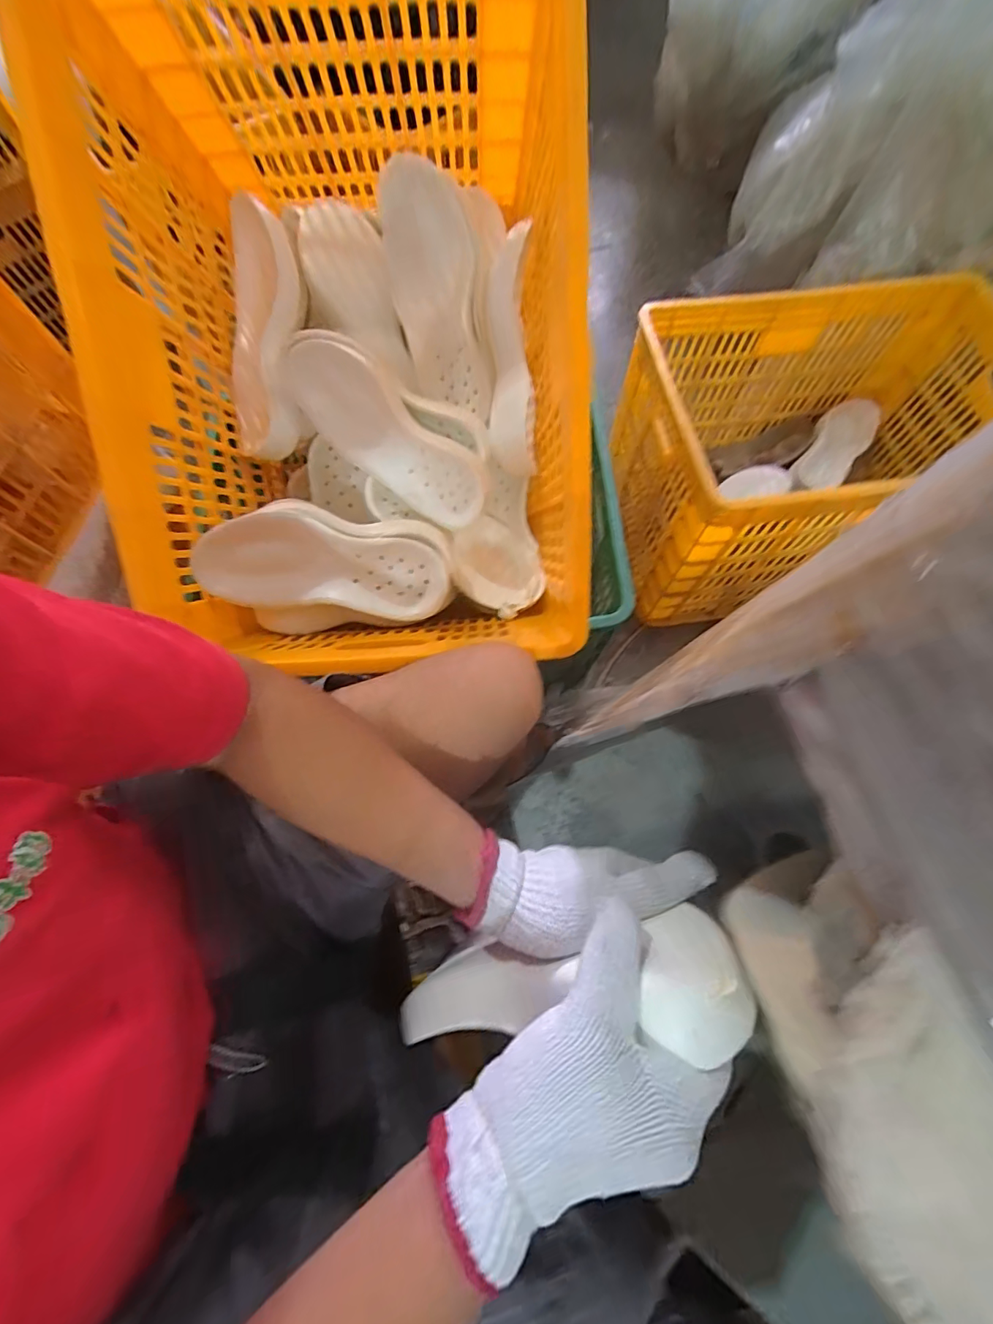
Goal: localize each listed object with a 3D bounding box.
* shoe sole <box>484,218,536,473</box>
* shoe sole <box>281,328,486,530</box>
[{"bbox_3d":[0.016,-0.409,0.648,0.067,0.084,0.284,-6,114,-1],"label":"shoe sole"},{"bbox_3d":[-0.145,-0.304,0.642,0.300,0.131,0.035,39,43,-8],"label":"shoe sole"}]

